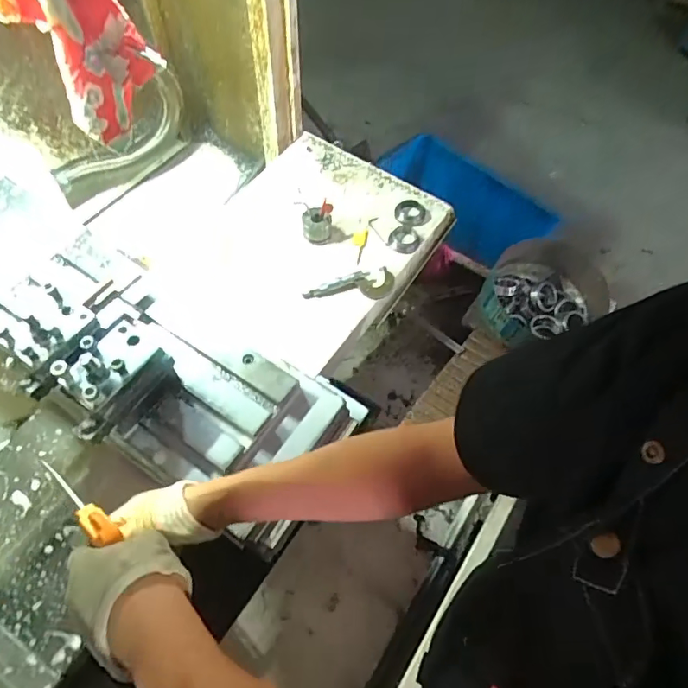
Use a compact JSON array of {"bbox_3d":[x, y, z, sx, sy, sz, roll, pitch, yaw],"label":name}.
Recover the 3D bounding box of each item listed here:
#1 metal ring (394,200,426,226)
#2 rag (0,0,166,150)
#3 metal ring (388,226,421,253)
[{"bbox_3d":[0.116,-0.228,0.871,0.053,0.012,0.061,7,61,3],"label":"metal ring"},{"bbox_3d":[-0.293,-0.334,0.550,0.086,0.208,0.127,24,63,12],"label":"rag"},{"bbox_3d":[0.102,-0.176,0.844,0.052,0.021,0.052,1,61,-1],"label":"metal ring"}]

